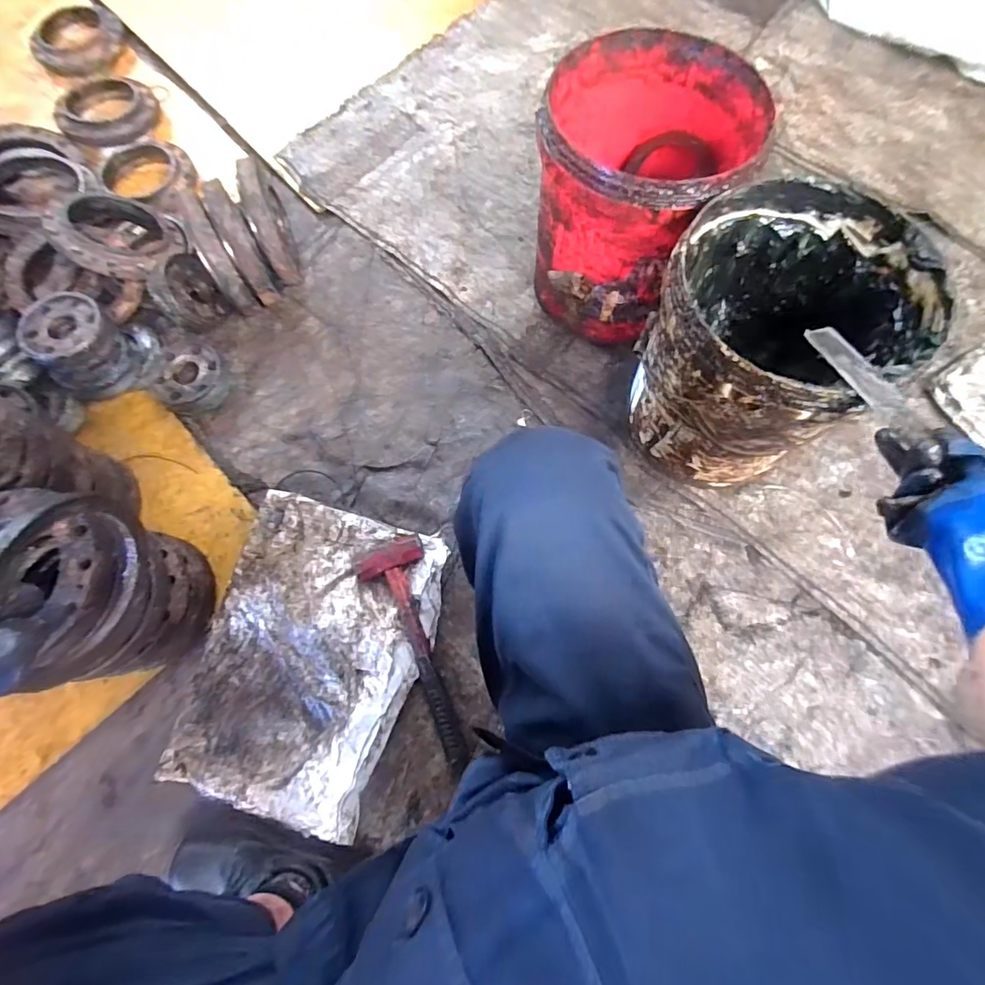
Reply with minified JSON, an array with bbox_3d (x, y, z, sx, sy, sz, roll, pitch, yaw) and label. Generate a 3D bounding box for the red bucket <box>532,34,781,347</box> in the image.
[{"bbox_3d":[0.220,-0.460,0.827,0.292,0.314,0.315,0,71,1],"label":"red bucket"}]

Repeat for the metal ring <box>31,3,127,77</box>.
[{"bbox_3d":[-0.927,-1.017,1.165,0.198,0.041,0.237,-33,74,-9],"label":"metal ring"}]

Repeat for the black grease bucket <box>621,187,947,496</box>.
[{"bbox_3d":[0.363,-0.200,0.722,0.286,0.284,0.301,0,71,1],"label":"black grease bucket"}]

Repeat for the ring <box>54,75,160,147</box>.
[{"bbox_3d":[-0.773,-0.769,1.052,0.181,0.052,0.175,0,71,1],"label":"ring"}]

